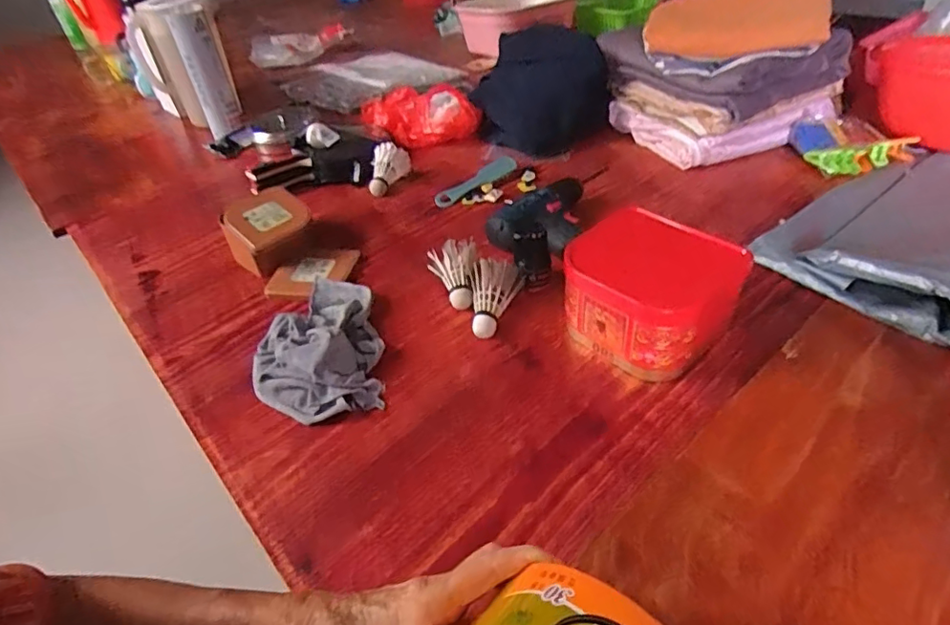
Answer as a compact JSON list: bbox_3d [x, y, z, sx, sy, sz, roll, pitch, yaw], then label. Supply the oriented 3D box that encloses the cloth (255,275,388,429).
[{"bbox_3d":[-0.175,0.029,0.605,0.136,0.049,0.204,-15,40,-9],"label":"cloth"}]

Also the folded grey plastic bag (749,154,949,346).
[{"bbox_3d":[0.558,-0.122,0.664,0.410,0.056,0.231,-30,45,-25],"label":"folded grey plastic bag"}]

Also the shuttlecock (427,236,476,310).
[{"bbox_3d":[-0.024,-0.044,0.655,0.058,0.058,0.069,-9,40,-1],"label":"shuttlecock"}]

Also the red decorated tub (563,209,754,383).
[{"bbox_3d":[0.176,-0.023,0.565,0.132,0.112,0.145,-33,46,-27],"label":"red decorated tub"}]

